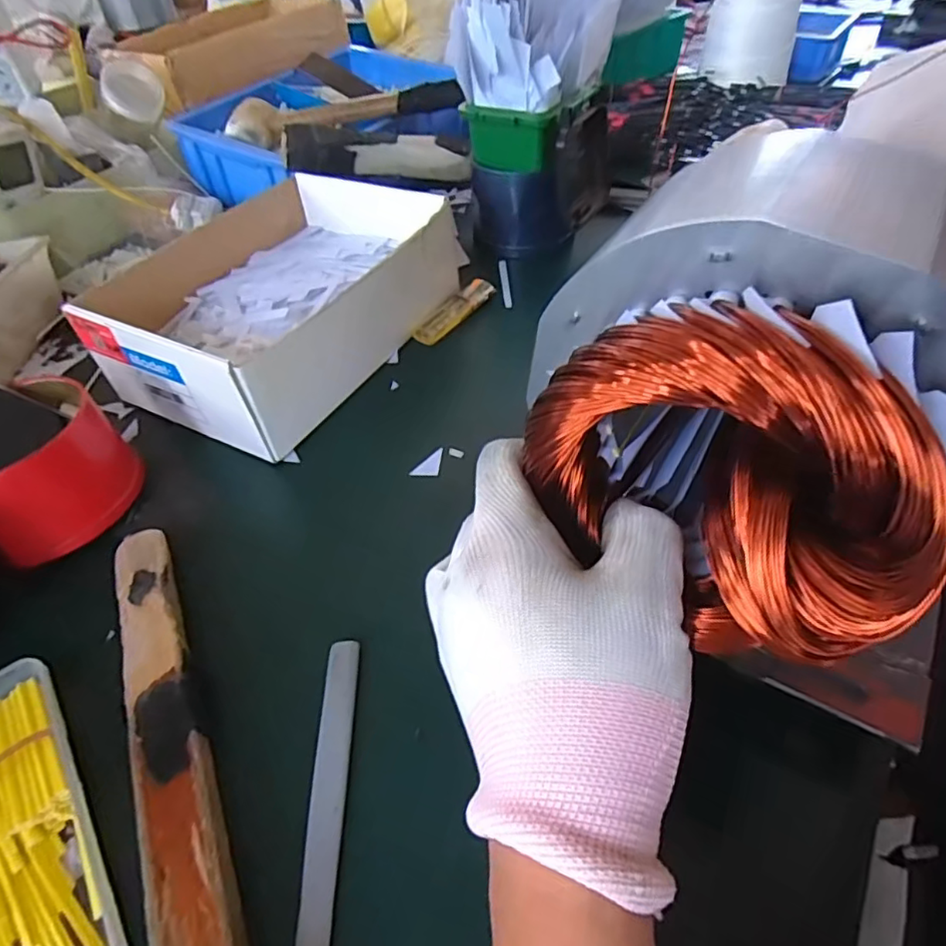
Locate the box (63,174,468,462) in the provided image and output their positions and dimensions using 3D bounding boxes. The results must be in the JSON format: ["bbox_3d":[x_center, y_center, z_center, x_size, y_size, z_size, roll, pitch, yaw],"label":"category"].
[{"bbox_3d":[-0.147,-0.142,0.455,0.182,0.073,0.238,20,52,22],"label":"box"}]

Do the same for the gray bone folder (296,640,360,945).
[{"bbox_3d":[-0.062,0.134,0.253,0.016,0.006,0.130,-6,50,5],"label":"gray bone folder"}]

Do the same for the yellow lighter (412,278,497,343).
[{"bbox_3d":[-0.013,-0.133,0.485,0.019,0.016,0.087,28,55,27],"label":"yellow lighter"}]

